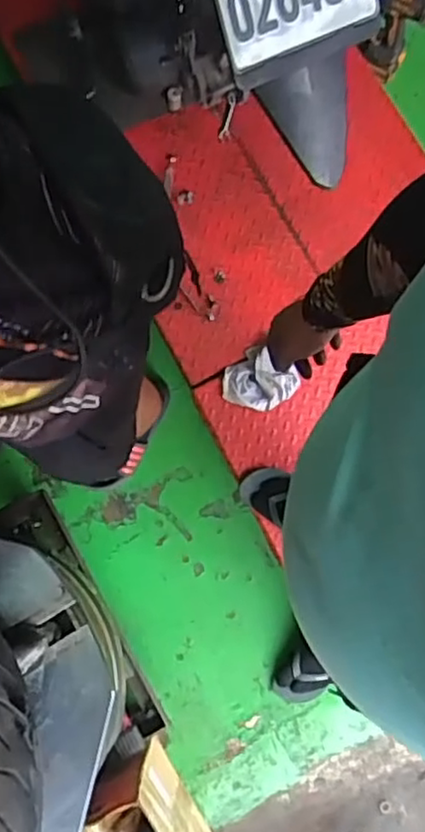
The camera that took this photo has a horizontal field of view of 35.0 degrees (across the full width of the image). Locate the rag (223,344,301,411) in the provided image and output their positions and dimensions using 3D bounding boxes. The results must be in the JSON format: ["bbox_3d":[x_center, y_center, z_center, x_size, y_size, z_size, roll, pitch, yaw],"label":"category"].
[{"bbox_3d":[0.102,-0.079,1.401,0.151,0.039,0.126,8,79,2],"label":"rag"}]

